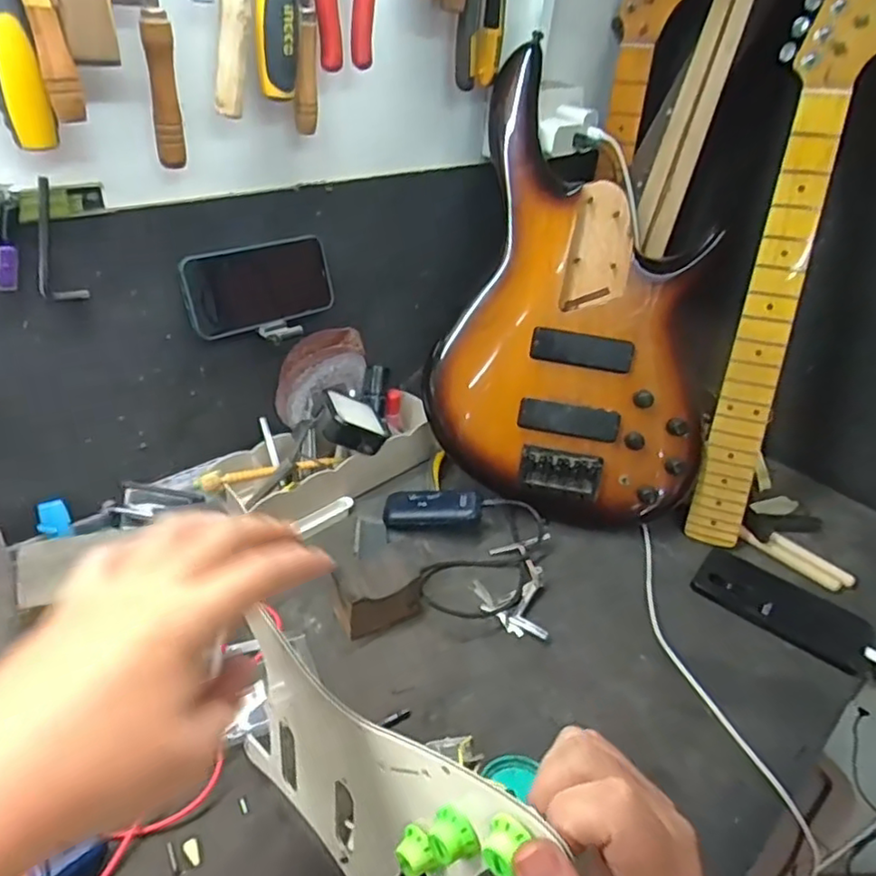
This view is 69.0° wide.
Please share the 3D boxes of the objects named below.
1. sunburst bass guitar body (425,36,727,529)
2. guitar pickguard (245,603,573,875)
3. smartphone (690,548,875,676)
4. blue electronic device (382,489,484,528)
[{"bbox_3d":[0.141,-0.142,0.678,0.295,0.488,0.044,2,8,7],"label":"sunburst bass guitar body"},{"bbox_3d":[-0.053,0.203,0.365,0.215,0.198,0.038,32,43,30],"label":"guitar pickguard"},{"bbox_3d":[0.361,0.172,0.663,0.170,0.015,0.090,27,40,27],"label":"smartphone"},{"bbox_3d":[-0.007,0.079,0.707,0.110,0.018,0.050,-2,35,12],"label":"blue electronic device"}]

